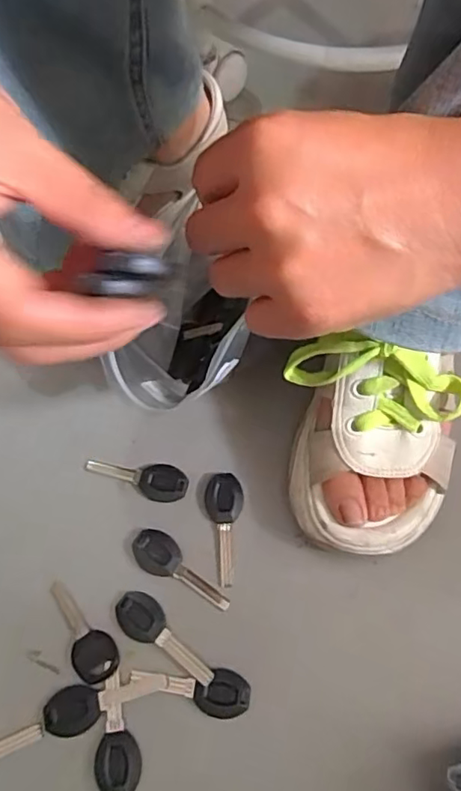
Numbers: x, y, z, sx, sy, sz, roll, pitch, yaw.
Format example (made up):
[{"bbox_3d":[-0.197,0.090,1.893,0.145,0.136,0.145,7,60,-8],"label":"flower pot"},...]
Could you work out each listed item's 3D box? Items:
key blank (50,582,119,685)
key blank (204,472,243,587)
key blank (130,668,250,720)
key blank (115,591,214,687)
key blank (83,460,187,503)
[{"bbox_3d":[-0.096,0.149,0.362,0.026,0.004,0.068,-34,69,-13],"label":"key blank"},{"bbox_3d":[-0.006,0.089,0.382,0.026,0.008,0.072,4,66,3],"label":"key blank"},{"bbox_3d":[-0.025,0.175,0.343,0.071,0.007,0.025,11,66,6],"label":"key blank"},{"bbox_3d":[-0.040,0.149,0.355,0.074,0.009,0.025,29,69,14],"label":"key blank"},{"bbox_3d":[-0.067,0.059,0.401,0.074,0.006,0.025,8,66,5],"label":"key blank"}]

